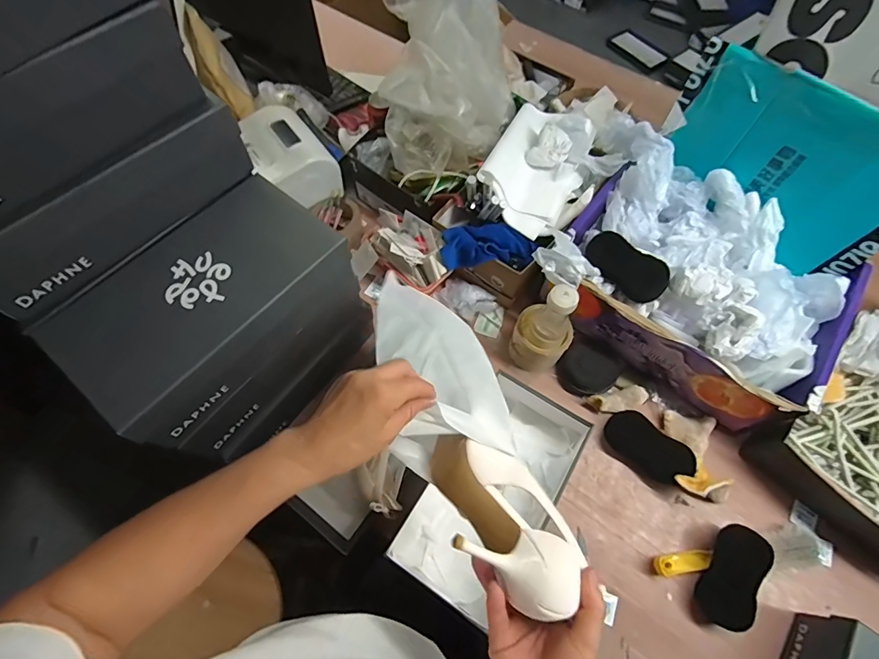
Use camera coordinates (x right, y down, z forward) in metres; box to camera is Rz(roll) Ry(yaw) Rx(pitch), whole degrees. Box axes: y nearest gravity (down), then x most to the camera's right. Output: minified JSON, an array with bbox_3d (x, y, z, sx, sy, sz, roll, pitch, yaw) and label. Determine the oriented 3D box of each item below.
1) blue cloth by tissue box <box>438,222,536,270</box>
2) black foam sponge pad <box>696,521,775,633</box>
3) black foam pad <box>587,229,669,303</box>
[{"bbox_3d":[0.081,-0.143,0.726,0.159,0.037,0.079,-10,65,-6],"label":"blue cloth by tissue box"},{"bbox_3d":[0.399,0.335,0.581,0.018,0.066,0.129,36,79,-32],"label":"black foam sponge pad"},{"bbox_3d":[0.284,-0.096,0.651,0.125,0.008,0.065,42,113,9],"label":"black foam pad"}]

